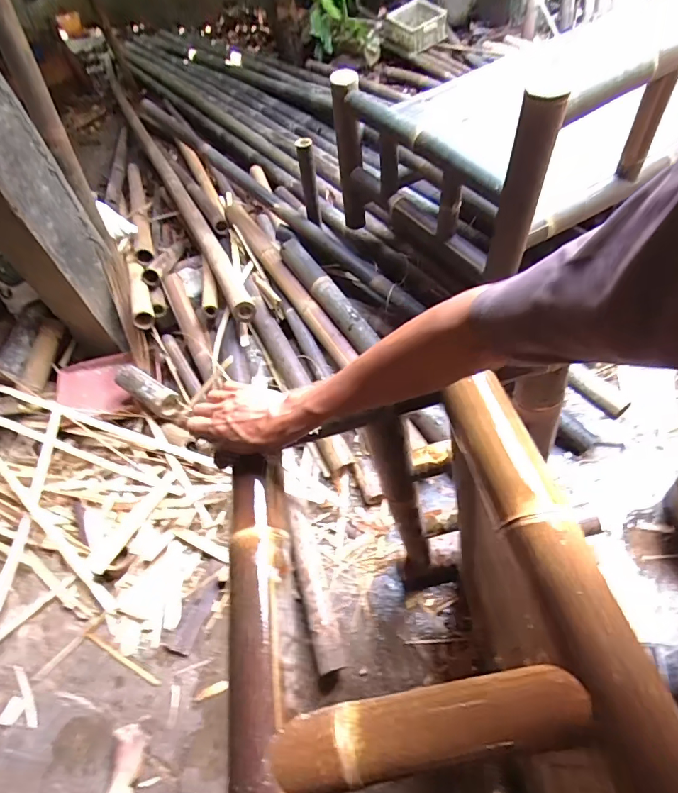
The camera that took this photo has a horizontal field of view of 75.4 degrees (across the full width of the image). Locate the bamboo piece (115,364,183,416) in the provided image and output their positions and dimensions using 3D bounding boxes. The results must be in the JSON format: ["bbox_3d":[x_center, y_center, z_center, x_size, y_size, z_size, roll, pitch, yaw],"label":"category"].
[{"bbox_3d":[-0.642,-0.022,1.472,0.246,0.079,0.089,27,60,28],"label":"bamboo piece"}]

